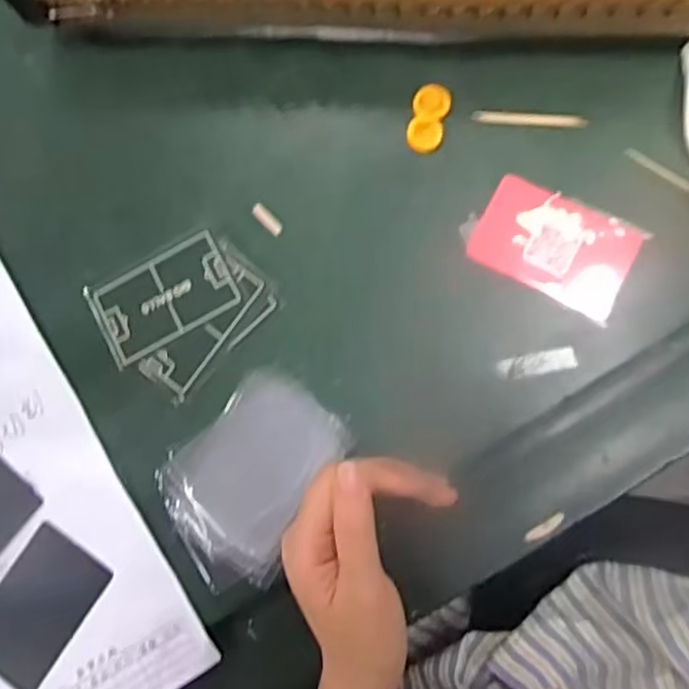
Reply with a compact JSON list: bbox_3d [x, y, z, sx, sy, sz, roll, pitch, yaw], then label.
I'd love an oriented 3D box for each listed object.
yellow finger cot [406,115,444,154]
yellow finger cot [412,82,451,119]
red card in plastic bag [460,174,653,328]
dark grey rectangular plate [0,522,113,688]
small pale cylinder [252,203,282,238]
[{"bbox_3d":[0.047,-0.124,0.417,0.021,0.004,0.021,-1,82,6],"label":"yellow finger cot"},{"bbox_3d":[0.052,-0.145,0.418,0.022,0.004,0.022,-1,82,6],"label":"yellow finger cot"},{"bbox_3d":[0.119,-0.058,0.404,0.092,0.004,0.057,28,87,6],"label":"red card in plastic bag"},{"bbox_3d":[-0.177,0.151,0.404,0.053,0.005,0.082,33,87,9],"label":"dark grey rectangular plate"},{"bbox_3d":[-0.046,-0.075,0.423,0.008,0.004,0.024,-43,81,2],"label":"small pale cylinder"}]

